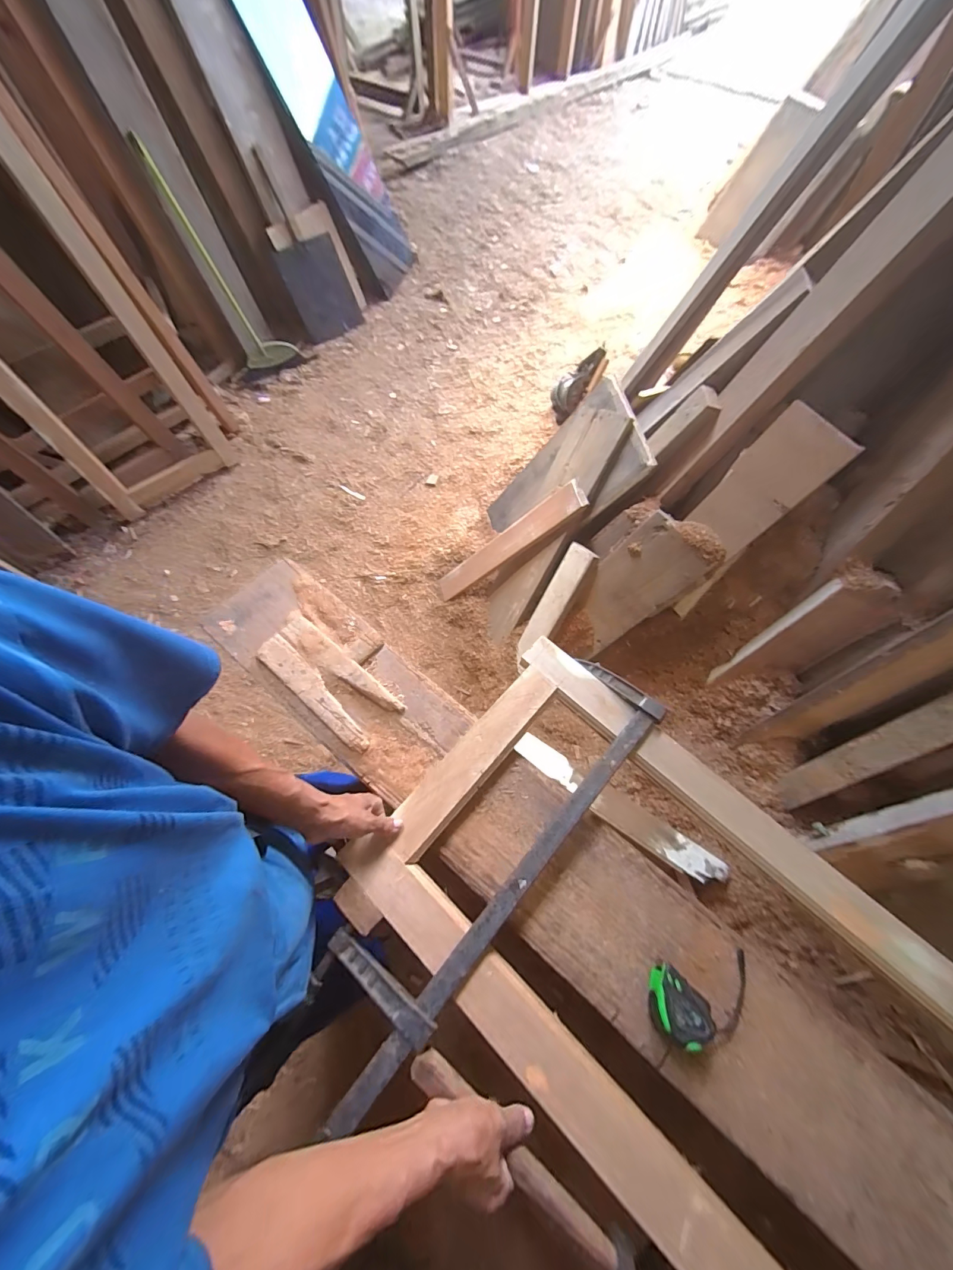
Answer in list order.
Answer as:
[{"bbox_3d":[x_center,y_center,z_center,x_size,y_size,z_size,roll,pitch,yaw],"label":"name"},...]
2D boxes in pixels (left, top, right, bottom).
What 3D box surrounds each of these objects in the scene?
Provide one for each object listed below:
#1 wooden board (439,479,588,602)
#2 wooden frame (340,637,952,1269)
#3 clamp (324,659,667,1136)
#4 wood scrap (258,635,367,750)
[{"bbox_3d":[0.086,-0.287,1.329,0.030,0.584,0.098,9,60,-46],"label":"wooden board"},{"bbox_3d":[0.348,0.500,0.493,1.082,0.033,0.503,41,69,18],"label":"wooden frame"},{"bbox_3d":[0.035,0.294,0.595,0.149,0.069,0.660,41,71,15],"label":"clamp"},{"bbox_3d":[-0.272,0.096,0.700,0.258,0.015,0.051,37,70,14],"label":"wood scrap"}]

